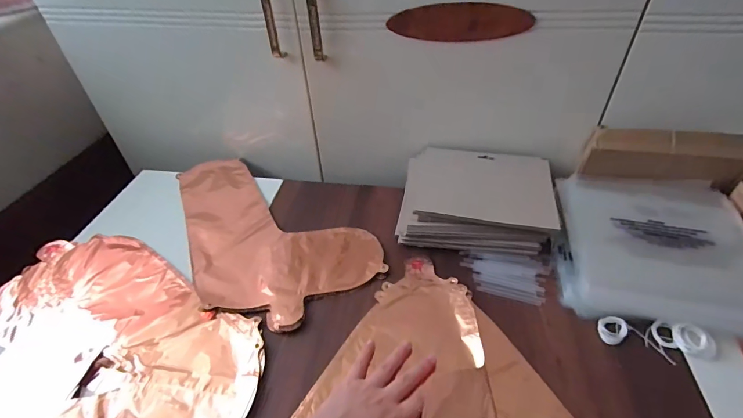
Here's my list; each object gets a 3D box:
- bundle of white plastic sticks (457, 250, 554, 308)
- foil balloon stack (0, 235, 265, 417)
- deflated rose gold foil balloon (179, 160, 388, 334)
[{"bbox_3d":[0.176,0.085,0.513,0.110,0.011,0.064,13,45,17],"label":"bundle of white plastic sticks"},{"bbox_3d":[-0.321,0.188,0.428,0.381,0.018,0.395,1,43,5],"label":"foil balloon stack"},{"bbox_3d":[-0.199,0.033,0.596,0.420,0.008,0.213,29,51,30],"label":"deflated rose gold foil balloon"}]

